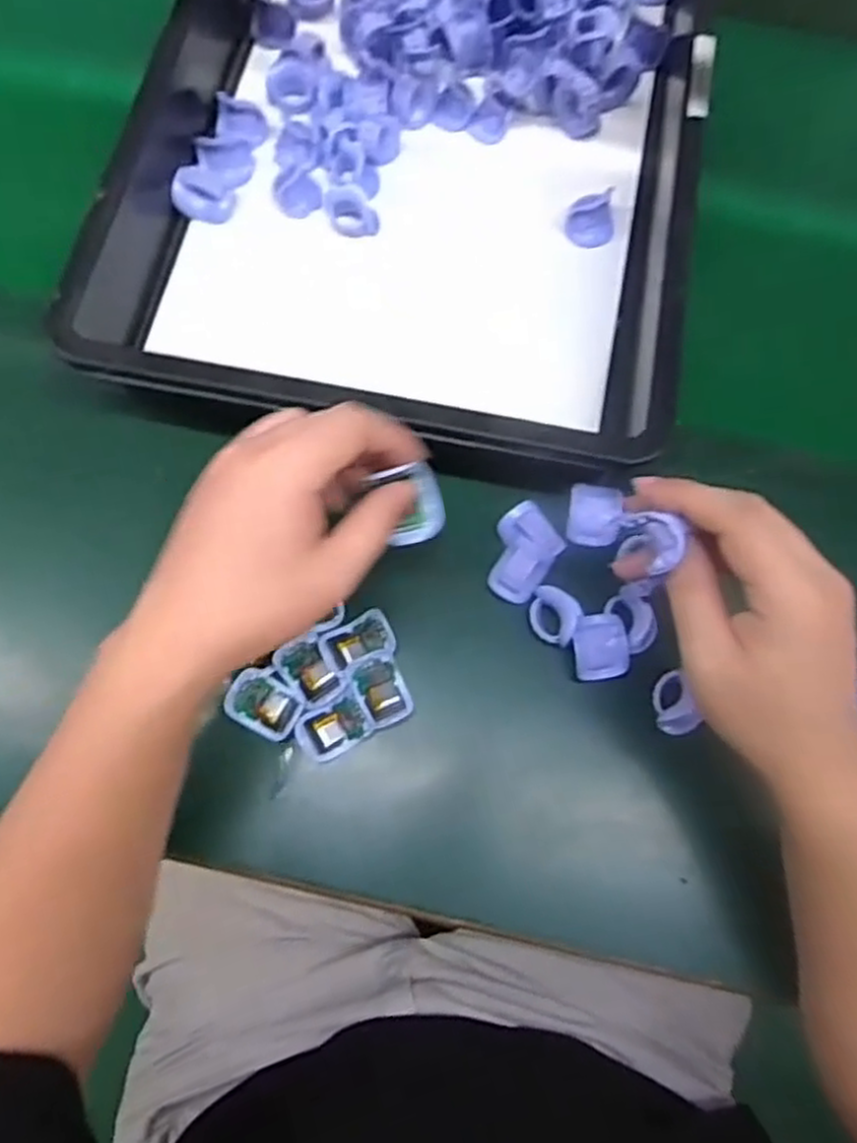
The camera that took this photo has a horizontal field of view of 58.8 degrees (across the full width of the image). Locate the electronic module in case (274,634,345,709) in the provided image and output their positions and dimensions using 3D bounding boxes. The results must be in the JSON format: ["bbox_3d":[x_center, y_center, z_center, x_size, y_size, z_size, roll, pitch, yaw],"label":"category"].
[{"bbox_3d":[-0.070,0.059,0.450,0.028,0.006,0.040,-32,77,-11],"label":"electronic module in case"}]

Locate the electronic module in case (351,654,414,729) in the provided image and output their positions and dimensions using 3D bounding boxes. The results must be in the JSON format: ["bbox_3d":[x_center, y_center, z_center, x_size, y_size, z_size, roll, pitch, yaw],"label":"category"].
[{"bbox_3d":[-0.027,0.070,0.446,0.028,0.010,0.040,-24,75,-9],"label":"electronic module in case"}]

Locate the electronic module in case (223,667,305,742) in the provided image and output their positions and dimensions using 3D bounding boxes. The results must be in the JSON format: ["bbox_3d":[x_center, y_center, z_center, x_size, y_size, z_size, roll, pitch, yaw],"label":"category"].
[{"bbox_3d":[-0.095,0.077,0.443,0.041,0.006,0.031,27,74,6],"label":"electronic module in case"}]

